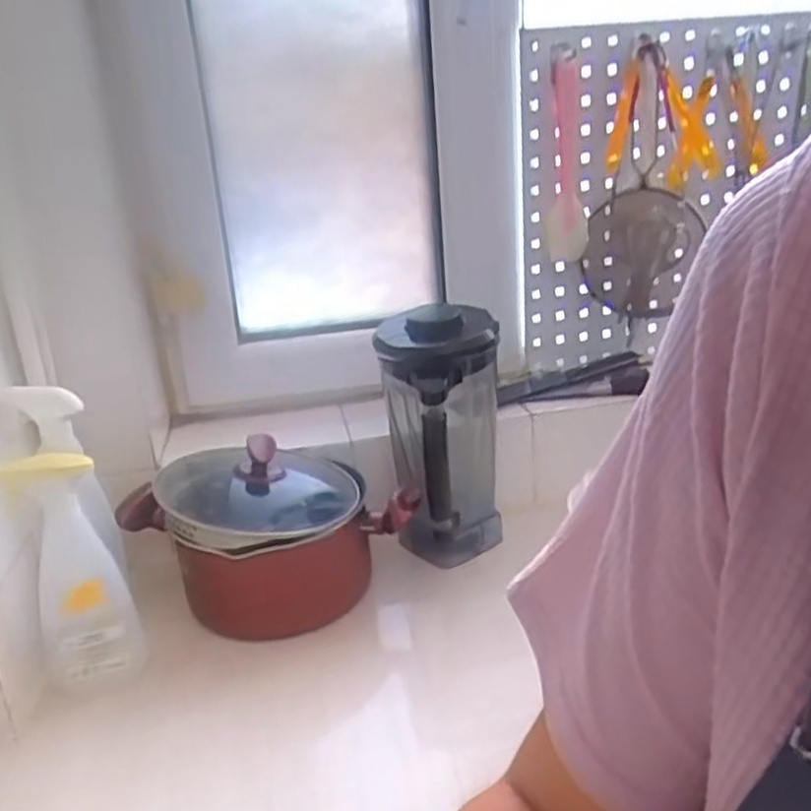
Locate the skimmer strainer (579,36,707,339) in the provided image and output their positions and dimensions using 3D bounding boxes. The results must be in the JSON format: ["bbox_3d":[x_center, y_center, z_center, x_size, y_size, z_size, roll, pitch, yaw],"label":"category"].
[{"bbox_3d":[0.330,-0.298,1.084,0.151,0.354,0.059,-8,20,-10],"label":"skimmer strainer"}]

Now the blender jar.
[{"bbox_3d":[0.045,0.044,0.952,0.135,0.301,0.179,-3,20,5],"label":"blender jar"}]

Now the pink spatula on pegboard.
[{"bbox_3d":[0.215,-0.320,1.047,0.059,0.267,0.013,-18,31,-16],"label":"pink spatula on pegboard"}]

